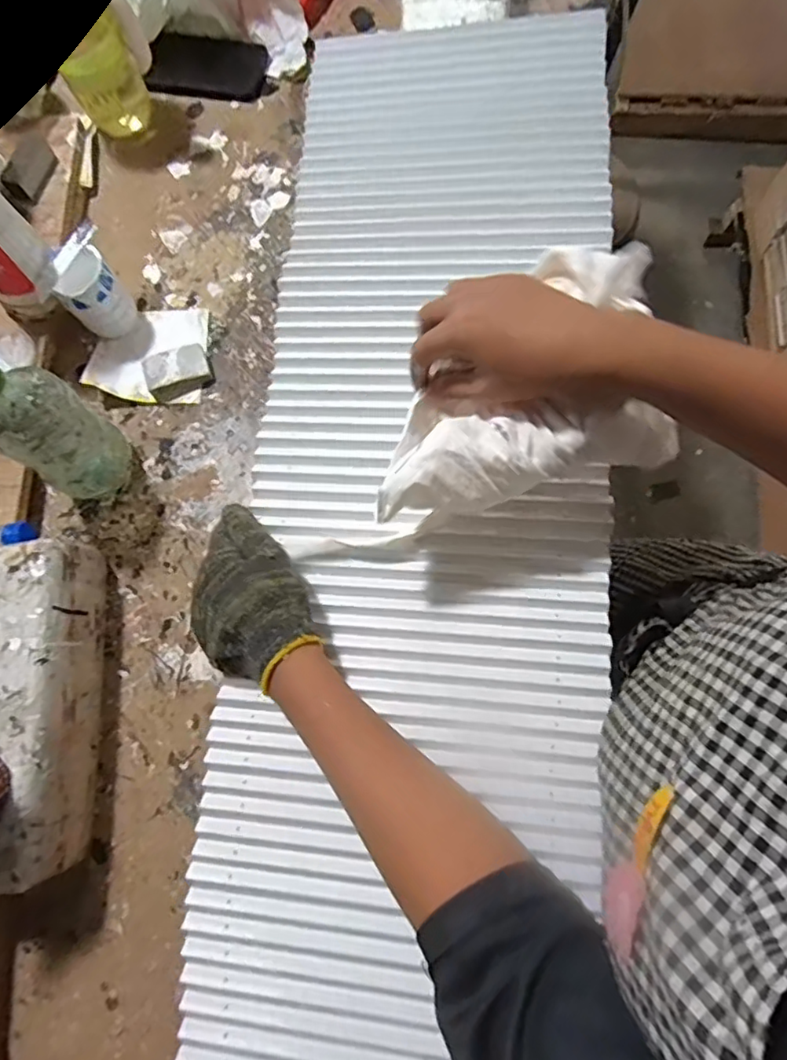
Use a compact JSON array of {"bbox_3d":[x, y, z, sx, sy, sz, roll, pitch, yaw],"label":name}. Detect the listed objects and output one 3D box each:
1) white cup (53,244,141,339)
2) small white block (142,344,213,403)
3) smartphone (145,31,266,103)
[{"bbox_3d":[-0.314,-0.248,0.623,0.059,0.079,0.060,0,76,2],"label":"white cup"},{"bbox_3d":[-0.231,-0.171,0.632,0.066,0.023,0.043,-21,77,-3],"label":"small white block"},{"bbox_3d":[-0.230,-0.577,0.734,0.144,0.010,0.075,8,90,2],"label":"smartphone"}]

